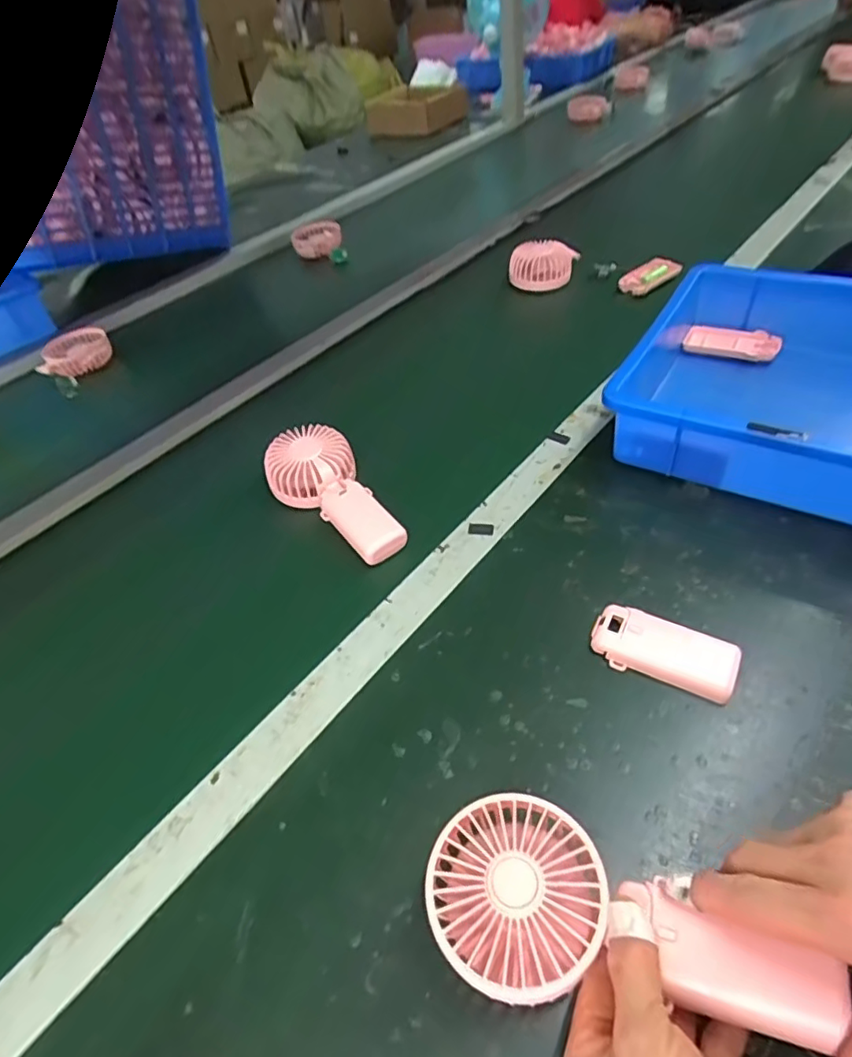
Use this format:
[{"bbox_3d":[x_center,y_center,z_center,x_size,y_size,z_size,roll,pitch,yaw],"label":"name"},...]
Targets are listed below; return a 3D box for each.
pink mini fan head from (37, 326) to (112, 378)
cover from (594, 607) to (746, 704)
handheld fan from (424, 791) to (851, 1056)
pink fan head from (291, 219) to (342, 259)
[{"bbox_3d":[-0.516,-0.257,0.856,0.102,0.024,0.083,-34,59,-21],"label":"pink mini fan head"},{"bbox_3d":[0.166,0.085,0.410,0.092,0.017,0.045,21,57,17],"label":"cover"},{"bbox_3d":[0.088,0.188,0.276,0.175,0.036,0.084,7,52,26],"label":"handheld fan"},{"bbox_3d":[-0.194,-0.517,1.041,0.088,0.023,0.086,-8,53,-3],"label":"pink fan head"}]

